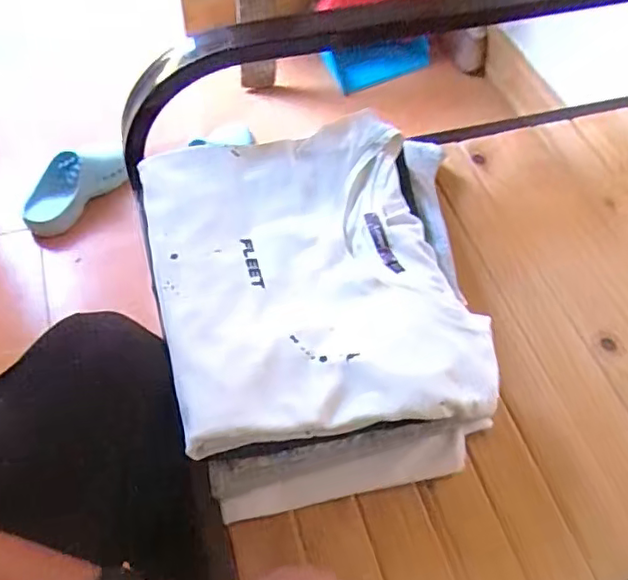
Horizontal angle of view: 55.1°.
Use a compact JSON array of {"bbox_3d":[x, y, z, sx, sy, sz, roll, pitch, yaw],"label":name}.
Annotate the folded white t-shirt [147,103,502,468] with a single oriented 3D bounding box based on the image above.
[{"bbox_3d":[-0.008,-0.021,0.492,0.233,0.024,0.296,-12,55,-11],"label":"folded white t-shirt"}]

